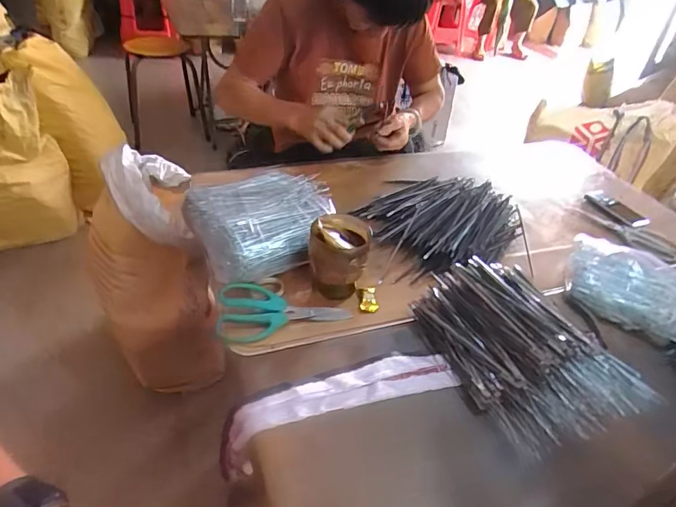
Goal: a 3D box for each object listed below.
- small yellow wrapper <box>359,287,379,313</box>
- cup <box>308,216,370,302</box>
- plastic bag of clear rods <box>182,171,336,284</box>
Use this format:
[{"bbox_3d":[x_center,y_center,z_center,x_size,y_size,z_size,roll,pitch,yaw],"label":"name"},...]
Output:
[{"bbox_3d":[0.047,0.069,0.698,0.026,0.014,0.040,6,39,-2],"label":"small yellow wrapper"},{"bbox_3d":[-0.001,0.006,0.693,0.085,0.112,0.094,8,39,1],"label":"cup"},{"bbox_3d":[-0.115,-0.059,0.759,0.235,0.059,0.206,-14,44,-24],"label":"plastic bag of clear rods"}]

